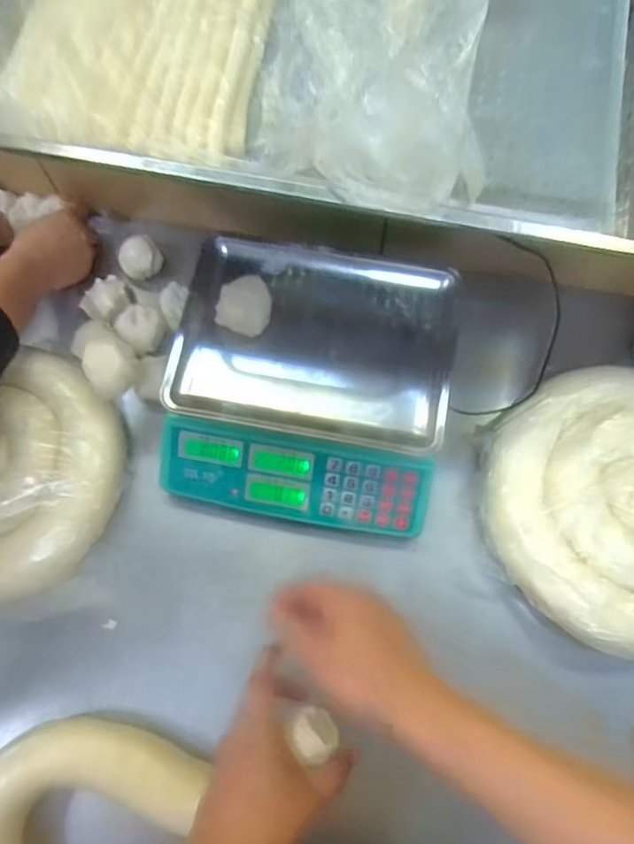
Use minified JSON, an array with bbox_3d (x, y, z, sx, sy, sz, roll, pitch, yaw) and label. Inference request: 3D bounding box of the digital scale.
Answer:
[{"bbox_3d":[-0.007,-0.040,0.644,0.276,0.093,0.274,10,73,4],"label":"digital scale"}]

